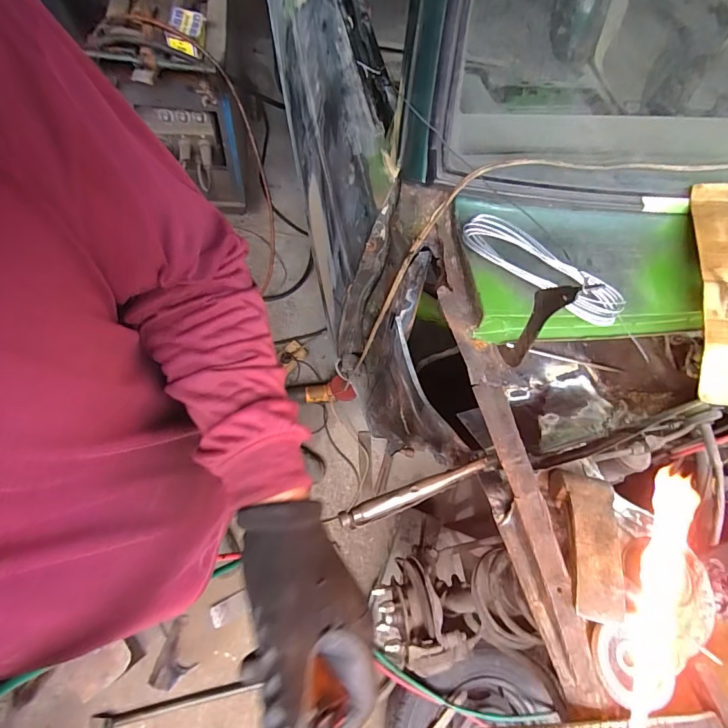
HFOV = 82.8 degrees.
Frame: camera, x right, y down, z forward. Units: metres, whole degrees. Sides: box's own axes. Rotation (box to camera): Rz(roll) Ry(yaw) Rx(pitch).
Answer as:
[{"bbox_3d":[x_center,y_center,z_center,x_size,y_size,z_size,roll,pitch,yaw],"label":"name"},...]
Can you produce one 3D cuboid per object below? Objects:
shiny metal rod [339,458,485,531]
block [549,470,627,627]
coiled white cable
[{"bbox_3d":[0.059,0.147,0.472,0.179,0.028,0.023,-20,71,-9],"label":"shiny metal rod"},{"bbox_3d":[0.249,0.195,0.453,0.057,0.035,0.151,8,54,1],"label":"block"},{"bbox_3d":[0.221,-0.120,0.508,0.209,0.016,0.063,35,68,6],"label":"coiled white cable"}]

